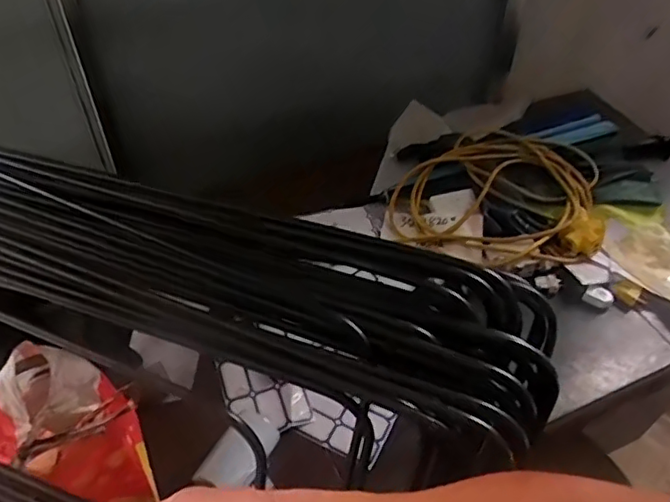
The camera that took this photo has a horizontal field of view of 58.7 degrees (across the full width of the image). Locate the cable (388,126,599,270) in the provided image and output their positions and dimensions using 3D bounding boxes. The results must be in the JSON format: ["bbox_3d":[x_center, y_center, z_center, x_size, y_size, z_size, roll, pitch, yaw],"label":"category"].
[{"bbox_3d":[0.313,-0.117,1.148,0.352,0.116,0.320,18,49,16],"label":"cable"}]

